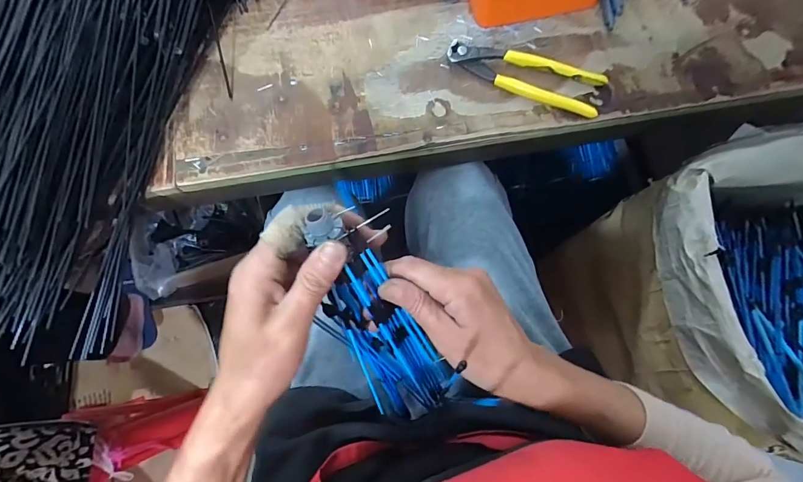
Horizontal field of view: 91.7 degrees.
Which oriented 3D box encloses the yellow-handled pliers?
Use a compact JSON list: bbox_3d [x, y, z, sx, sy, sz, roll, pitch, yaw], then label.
[{"bbox_3d":[0.127,-0.175,0.410,0.162,0.020,0.052,21,74,6],"label":"yellow-handled pliers"}]

